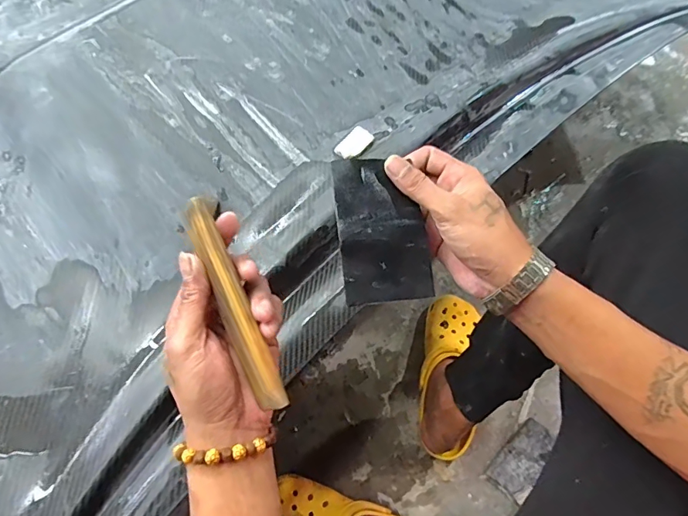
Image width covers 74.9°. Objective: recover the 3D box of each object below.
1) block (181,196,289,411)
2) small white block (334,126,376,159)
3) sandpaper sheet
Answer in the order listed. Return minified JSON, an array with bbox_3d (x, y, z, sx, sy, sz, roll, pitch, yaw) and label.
[{"bbox_3d":[-0.074,0.031,0.309,0.022,0.018,0.149,-22,86,-10],"label":"block"},{"bbox_3d":[0.013,-0.143,0.554,0.030,0.006,0.047,38,72,17],"label":"small white block"},{"bbox_3d":[0.030,-0.023,0.352,0.068,0.006,0.114,-7,84,-8],"label":"sandpaper sheet"}]

